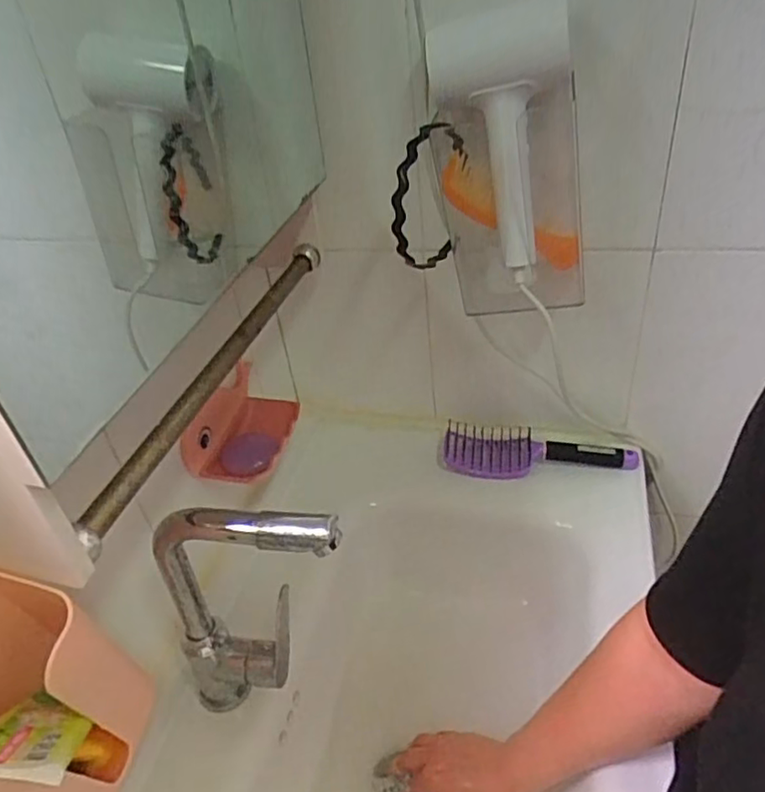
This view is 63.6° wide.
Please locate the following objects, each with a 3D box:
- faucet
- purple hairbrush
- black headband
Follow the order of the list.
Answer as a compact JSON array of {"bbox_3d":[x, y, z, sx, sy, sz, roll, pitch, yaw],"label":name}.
[{"bbox_3d":[-0.101,0.180,0.520,0.170,0.252,0.051,-1,37,9],"label":"faucet"},{"bbox_3d":[0.197,0.070,0.803,0.243,0.034,0.076,0,37,10],"label":"purple hairbrush"},{"bbox_3d":[0.043,-0.177,0.570,0.022,0.135,0.124,19,44,31],"label":"black headband"}]

